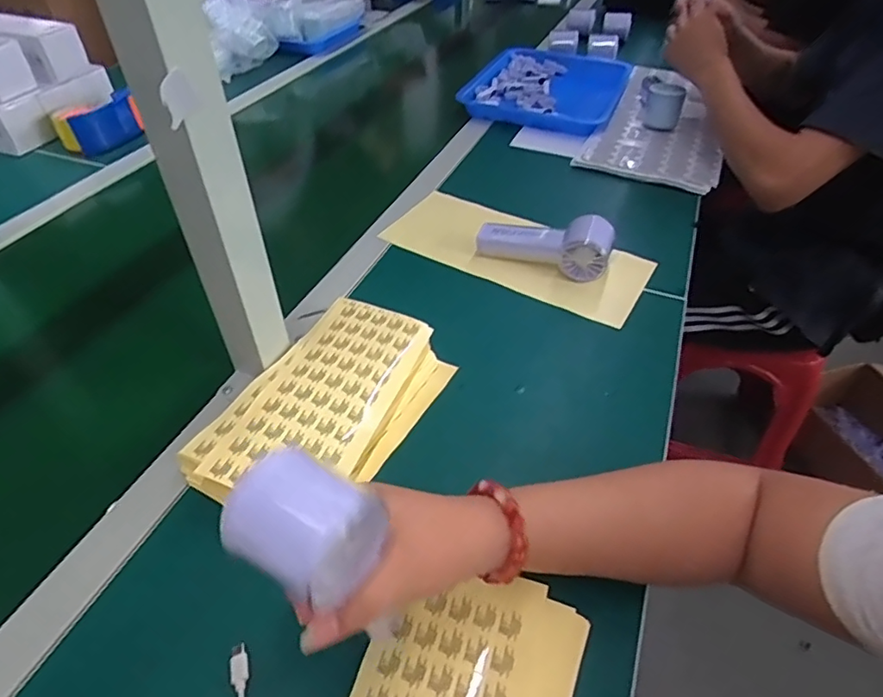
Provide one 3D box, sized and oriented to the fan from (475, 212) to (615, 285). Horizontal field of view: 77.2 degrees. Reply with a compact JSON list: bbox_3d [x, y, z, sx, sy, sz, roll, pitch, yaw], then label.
[{"bbox_3d":[0.122,-0.126,0.657,0.155,0.075,0.050,18,46,17],"label":"fan"}]

